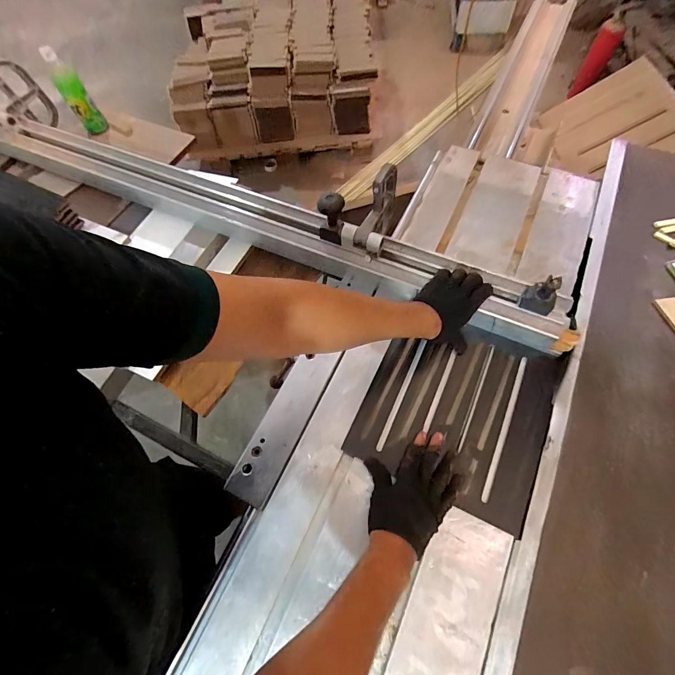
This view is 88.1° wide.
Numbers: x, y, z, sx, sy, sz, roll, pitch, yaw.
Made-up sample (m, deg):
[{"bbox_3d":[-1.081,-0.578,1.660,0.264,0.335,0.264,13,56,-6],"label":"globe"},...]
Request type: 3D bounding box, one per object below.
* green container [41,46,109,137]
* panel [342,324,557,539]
[{"bbox_3d":[-0.706,-0.657,0.938,0.072,0.203,0.079,-36,67,-8],"label":"green container"},{"bbox_3d":[0.205,0.115,0.598,0.292,0.027,0.298,23,67,14],"label":"panel"}]

